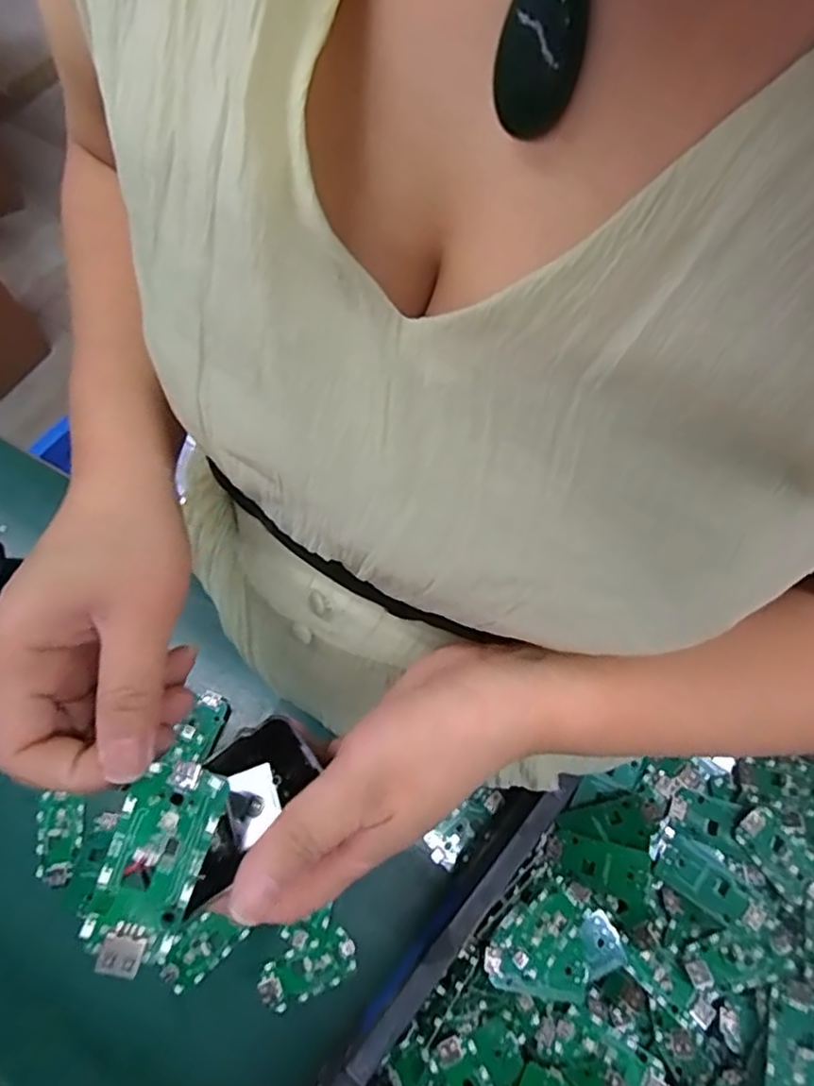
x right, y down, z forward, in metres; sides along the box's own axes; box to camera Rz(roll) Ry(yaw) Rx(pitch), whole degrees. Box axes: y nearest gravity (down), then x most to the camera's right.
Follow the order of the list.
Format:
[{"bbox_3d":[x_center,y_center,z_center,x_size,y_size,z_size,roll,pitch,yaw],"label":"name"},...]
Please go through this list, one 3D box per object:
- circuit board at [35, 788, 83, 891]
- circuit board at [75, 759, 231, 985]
[{"bbox_3d":[-0.248,0.210,0.444,0.030,0.005,0.059,-10,67,-6],"label":"circuit board"},{"bbox_3d":[-0.084,0.106,0.207,0.031,0.004,0.062,21,73,-11],"label":"circuit board"}]

